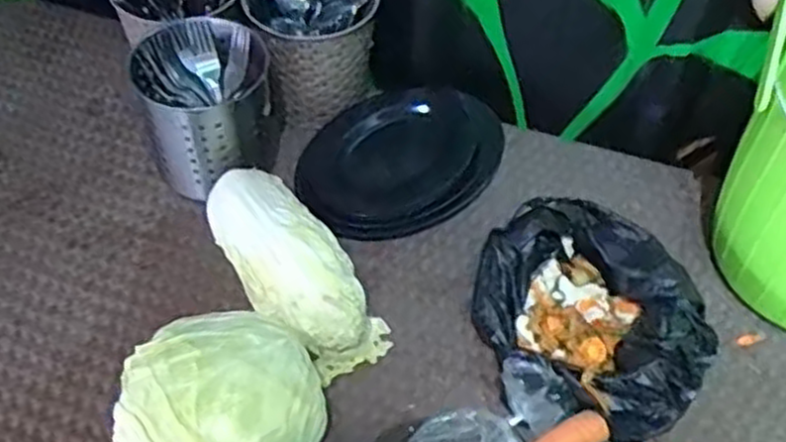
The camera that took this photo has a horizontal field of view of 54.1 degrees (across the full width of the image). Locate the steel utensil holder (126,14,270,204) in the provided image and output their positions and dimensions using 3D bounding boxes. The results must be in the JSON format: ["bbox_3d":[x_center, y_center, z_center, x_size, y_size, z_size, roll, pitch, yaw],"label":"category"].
[{"bbox_3d":[-0.179,-0.113,0.760,0.121,0.116,0.118,-19,53,-17],"label":"steel utensil holder"}]

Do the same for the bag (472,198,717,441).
[{"bbox_3d":[0.175,0.076,0.671,0.200,0.075,0.168,27,54,20],"label":"bag"}]

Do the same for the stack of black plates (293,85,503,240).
[{"bbox_3d":[0.012,-0.069,0.810,0.236,0.024,0.164,-33,58,-26],"label":"stack of black plates"}]

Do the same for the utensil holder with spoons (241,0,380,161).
[{"bbox_3d":[-0.082,-0.193,0.806,0.126,0.138,0.120,-8,51,-9],"label":"utensil holder with spoons"}]

